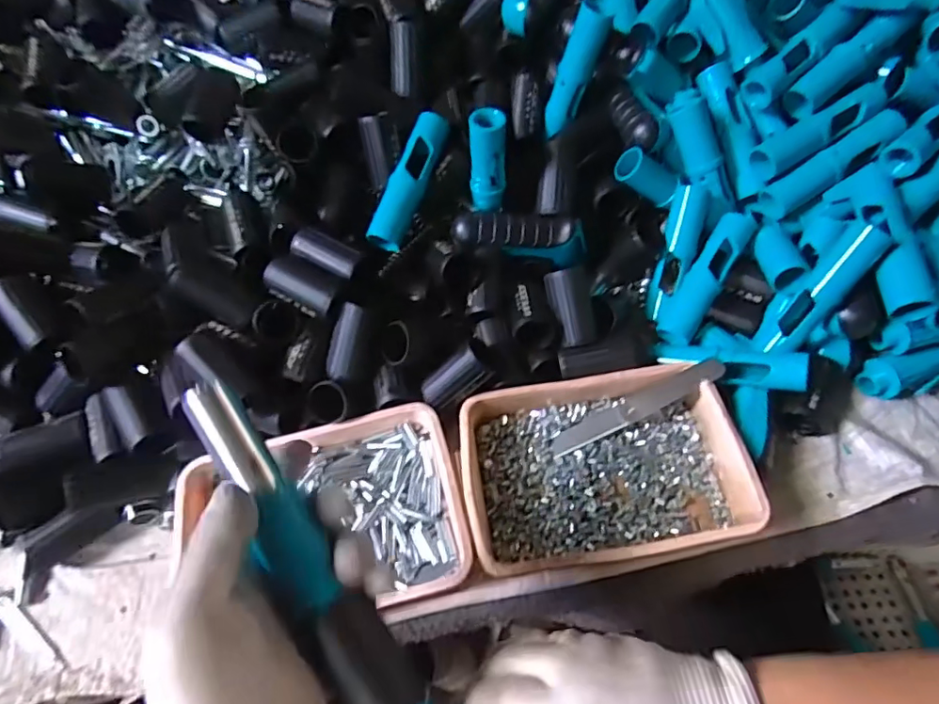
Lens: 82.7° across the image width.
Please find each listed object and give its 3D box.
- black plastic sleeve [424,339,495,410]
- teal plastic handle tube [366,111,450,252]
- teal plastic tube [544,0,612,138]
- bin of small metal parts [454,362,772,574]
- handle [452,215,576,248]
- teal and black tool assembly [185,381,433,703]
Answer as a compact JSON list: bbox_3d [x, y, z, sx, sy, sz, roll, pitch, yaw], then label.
[{"bbox_3d":[-0.009,0.019,0.426,0.060,0.033,0.036,-39,58,18],"label":"black plastic sleeve"},{"bbox_3d":[-0.050,-0.148,0.455,0.023,0.022,0.126,20,81,15],"label":"teal plastic handle tube"},{"bbox_3d":[0.094,-0.253,0.485,0.024,0.109,0.023,-17,56,-33],"label":"teal plastic tube"},{"bbox_3d":[0.099,0.086,0.404,0.201,0.042,0.133,-9,58,-2],"label":"bin of small metal parts"},{"bbox_3d":[0.039,-0.105,0.470,0.103,0.025,0.023,-2,58,2],"label":"handle"},{"bbox_3d":[-0.061,0.119,0.247,0.037,0.031,0.242,-31,80,-15],"label":"teal and black tool assembly"}]

